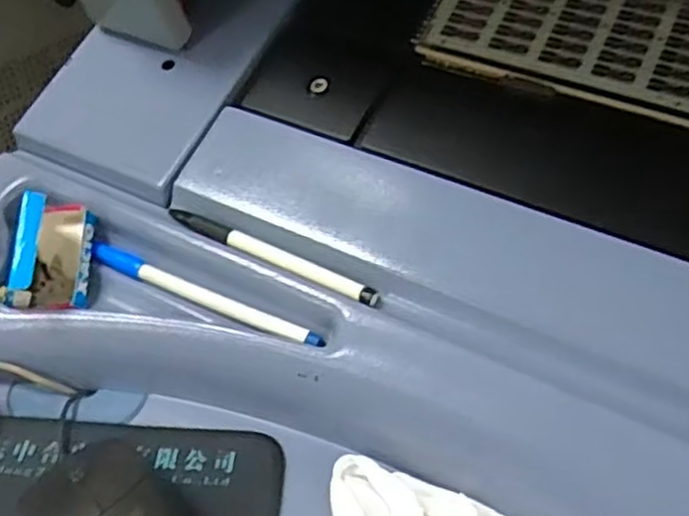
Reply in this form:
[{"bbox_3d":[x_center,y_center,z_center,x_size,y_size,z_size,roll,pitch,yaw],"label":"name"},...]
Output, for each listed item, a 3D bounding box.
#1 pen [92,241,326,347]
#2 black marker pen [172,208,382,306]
[{"bbox_3d":[-0.077,0.020,0.395,0.146,0.007,0.009,20,46,18],"label":"pen"},{"bbox_3d":[-0.042,-0.001,0.394,0.134,0.012,0.011,22,47,20],"label":"black marker pen"}]

